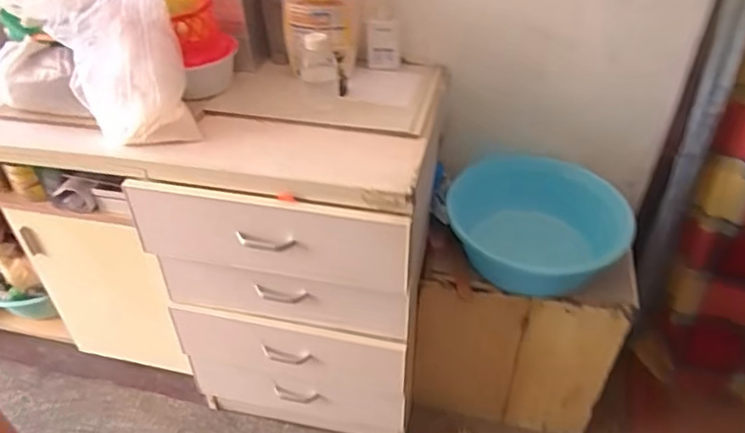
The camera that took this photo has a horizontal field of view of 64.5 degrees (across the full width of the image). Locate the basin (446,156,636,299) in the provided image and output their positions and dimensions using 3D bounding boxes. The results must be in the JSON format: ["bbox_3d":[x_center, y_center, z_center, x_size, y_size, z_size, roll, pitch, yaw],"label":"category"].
[{"bbox_3d":[0.323,0.023,1.196,0.337,0.137,0.337,-2,41,2],"label":"basin"}]

